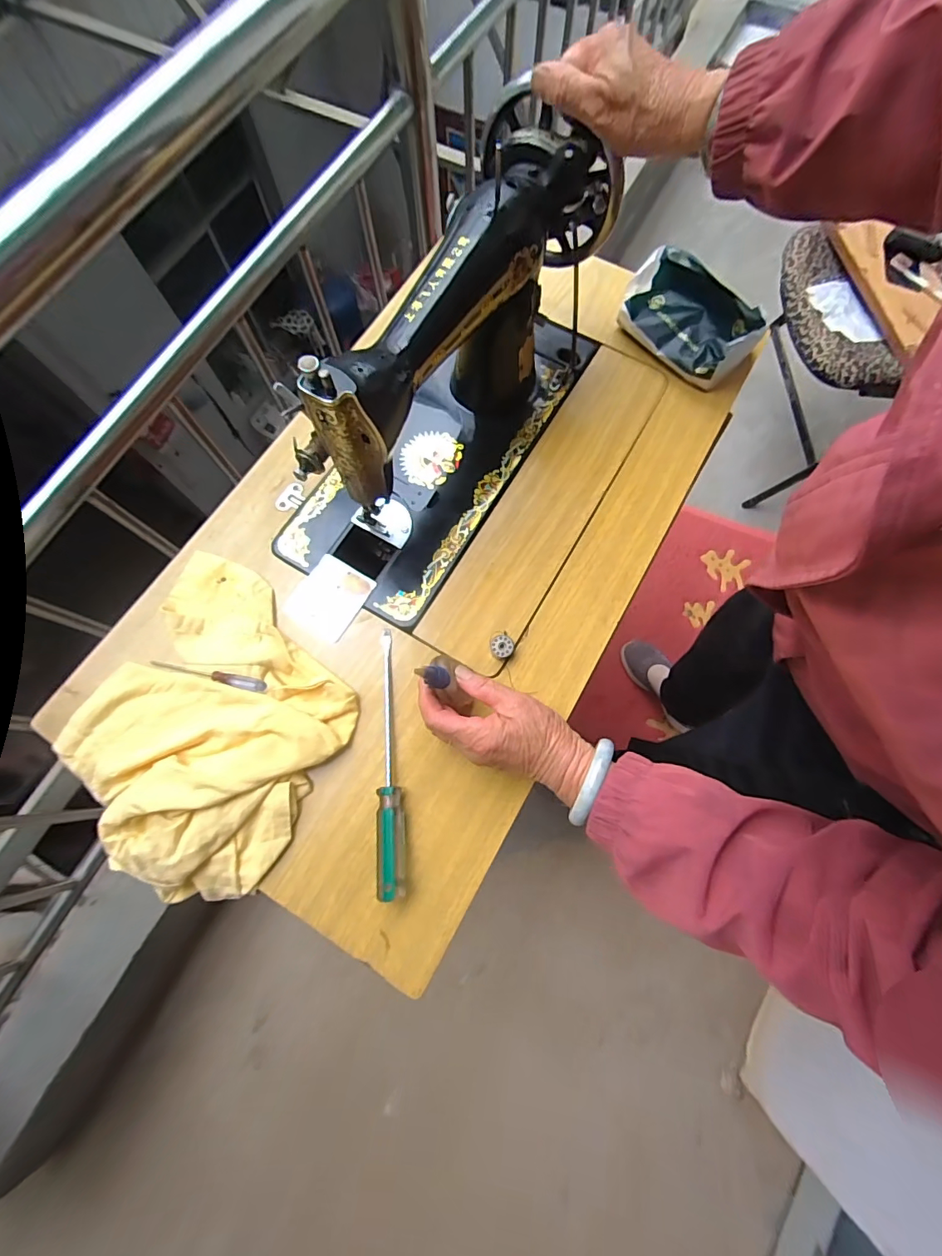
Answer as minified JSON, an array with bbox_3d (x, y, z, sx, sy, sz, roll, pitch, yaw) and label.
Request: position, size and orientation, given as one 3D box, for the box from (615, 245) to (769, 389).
[{"bbox_3d":[0.245,-0.350,0.534,0.069,0.077,0.154,-42,78,-11],"label":"box"}]

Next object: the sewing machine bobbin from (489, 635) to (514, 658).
[{"bbox_3d":[0.031,0.019,0.459,0.021,0.018,0.022,0,74,0],"label":"sewing machine bobbin"}]

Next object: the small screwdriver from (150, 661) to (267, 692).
[{"bbox_3d":[-0.248,0.043,0.437,0.122,0.015,0.011,12,74,4],"label":"small screwdriver"}]

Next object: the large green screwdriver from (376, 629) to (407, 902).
[{"bbox_3d":[-0.075,0.113,0.423,0.024,0.027,0.233,-4,74,-1],"label":"large green screwdriver"}]

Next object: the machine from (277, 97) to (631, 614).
[{"bbox_3d":[-0.022,-0.231,0.455,0.167,0.231,0.422,32,76,9],"label":"machine"}]

